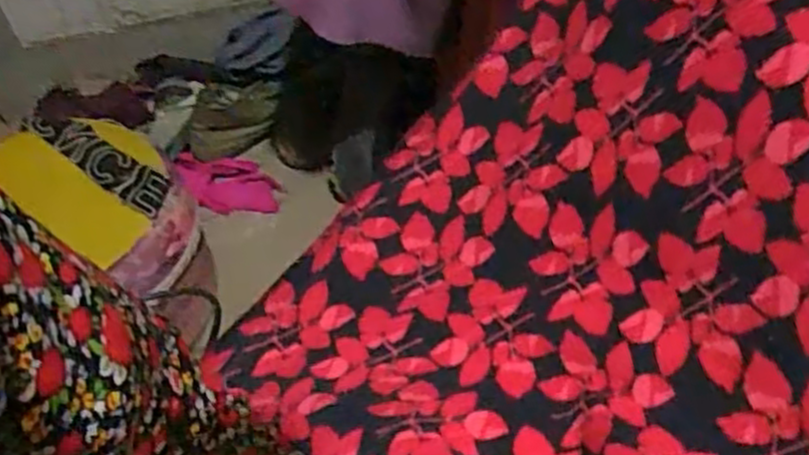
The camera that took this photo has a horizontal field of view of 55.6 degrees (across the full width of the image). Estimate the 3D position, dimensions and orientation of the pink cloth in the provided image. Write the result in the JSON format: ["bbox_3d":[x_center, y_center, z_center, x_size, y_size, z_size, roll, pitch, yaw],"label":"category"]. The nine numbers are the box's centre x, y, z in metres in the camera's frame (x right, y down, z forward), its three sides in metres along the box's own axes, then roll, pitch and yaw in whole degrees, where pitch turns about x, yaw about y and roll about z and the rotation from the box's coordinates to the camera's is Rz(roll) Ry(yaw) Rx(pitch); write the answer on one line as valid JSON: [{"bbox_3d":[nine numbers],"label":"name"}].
[{"bbox_3d":[-0.231,-0.055,1.001,0.132,0.016,0.072,7,80,-8],"label":"pink cloth"}]

